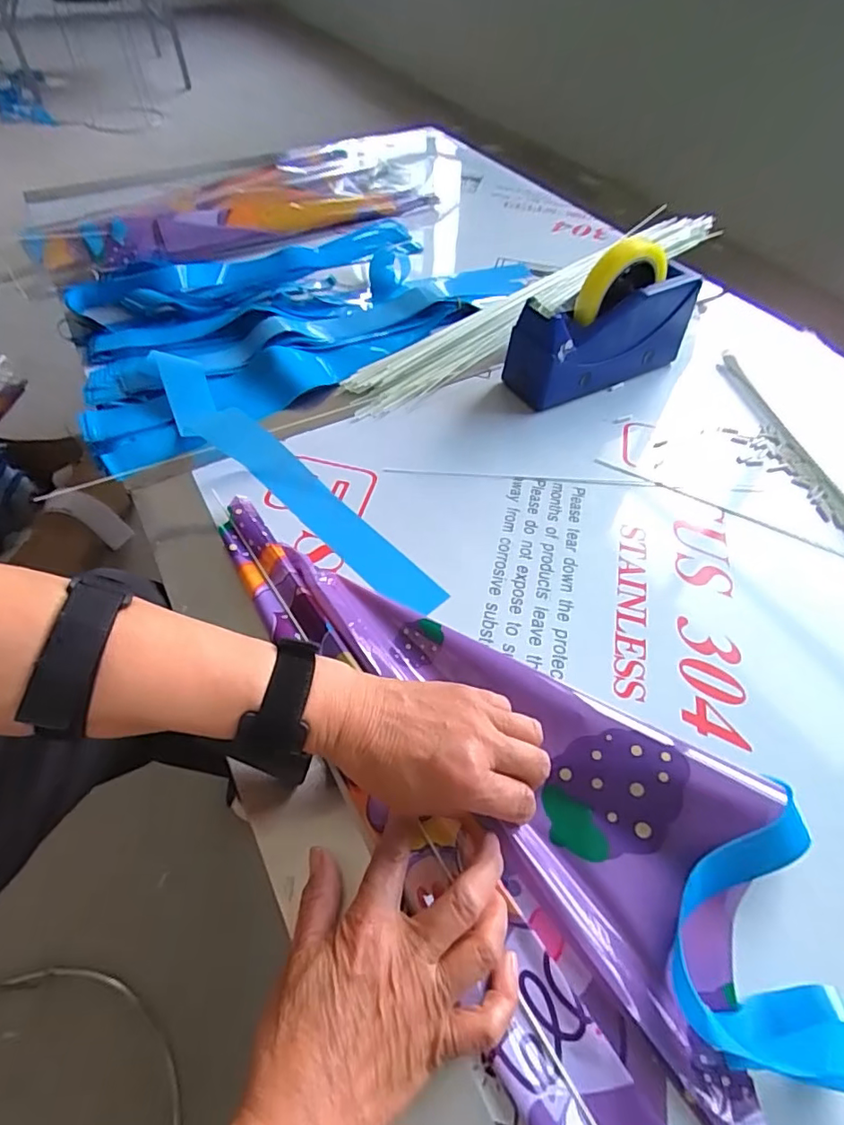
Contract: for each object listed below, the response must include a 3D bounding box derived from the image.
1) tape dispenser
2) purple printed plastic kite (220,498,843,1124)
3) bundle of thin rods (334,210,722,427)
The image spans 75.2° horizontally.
[{"bbox_3d":[0.193,-0.255,0.578,0.193,0.130,0.074,-25,58,-19],"label":"tape dispenser"},{"bbox_3d":[0.032,0.106,0.362,0.205,0.033,0.490,-32,60,-23],"label":"purple printed plastic kite"},{"bbox_3d":[0.180,-0.351,0.714,0.087,0.028,0.669,39,61,24],"label":"bundle of thin rods"}]

